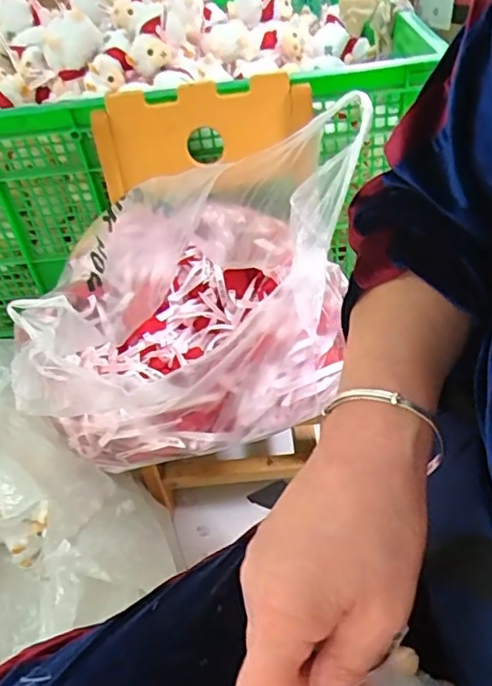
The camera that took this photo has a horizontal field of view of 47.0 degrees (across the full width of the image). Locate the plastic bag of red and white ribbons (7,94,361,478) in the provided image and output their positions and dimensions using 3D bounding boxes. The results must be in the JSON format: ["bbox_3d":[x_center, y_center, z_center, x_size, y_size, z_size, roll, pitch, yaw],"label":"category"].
[{"bbox_3d":[-0.062,-0.027,0.700,0.403,0.282,0.280,-7,42,1],"label":"plastic bag of red and white ribbons"}]

